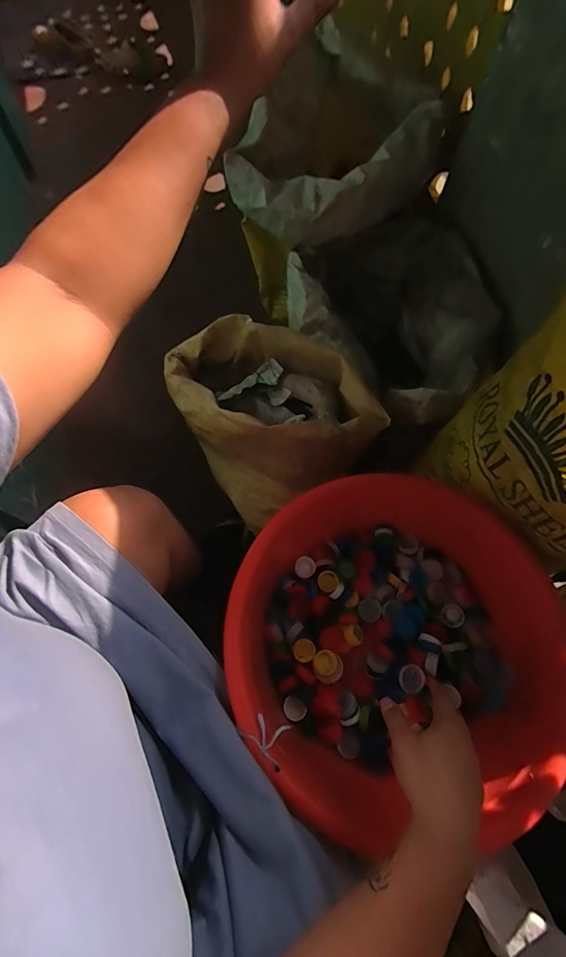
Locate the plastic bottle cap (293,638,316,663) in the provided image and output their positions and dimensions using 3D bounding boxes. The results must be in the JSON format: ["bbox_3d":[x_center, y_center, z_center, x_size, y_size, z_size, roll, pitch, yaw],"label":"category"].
[{"bbox_3d":[0.029,0.237,0.551,0.031,0.007,0.030,-3,78,13],"label":"plastic bottle cap"}]

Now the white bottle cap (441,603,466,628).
[{"bbox_3d":[0.241,0.194,0.566,0.032,0.011,0.031,0,66,-1],"label":"white bottle cap"}]

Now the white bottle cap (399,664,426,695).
[{"bbox_3d":[0.167,0.262,0.523,0.032,0.017,0.033,0,66,-1],"label":"white bottle cap"}]

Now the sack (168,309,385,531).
[{"bbox_3d":[-0.037,-0.130,0.759,0.262,0.230,0.339,-33,71,-14],"label":"sack"}]

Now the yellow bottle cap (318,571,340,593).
[{"bbox_3d":[0.065,0.150,0.580,0.030,0.007,0.029,0,66,-1],"label":"yellow bottle cap"}]

